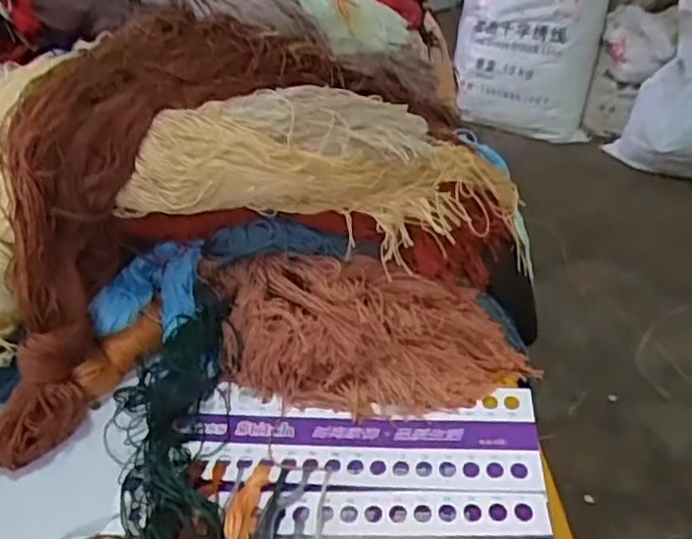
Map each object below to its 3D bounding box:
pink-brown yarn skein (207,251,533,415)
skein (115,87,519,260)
[{"bbox_3d":[0.008,0.040,0.462,0.216,0.067,0.081,0,36,8],"label":"pink-brown yarn skein"},{"bbox_3d":[-0.007,-0.066,0.463,0.272,0.089,0.058,-4,35,-5],"label":"skein"}]

